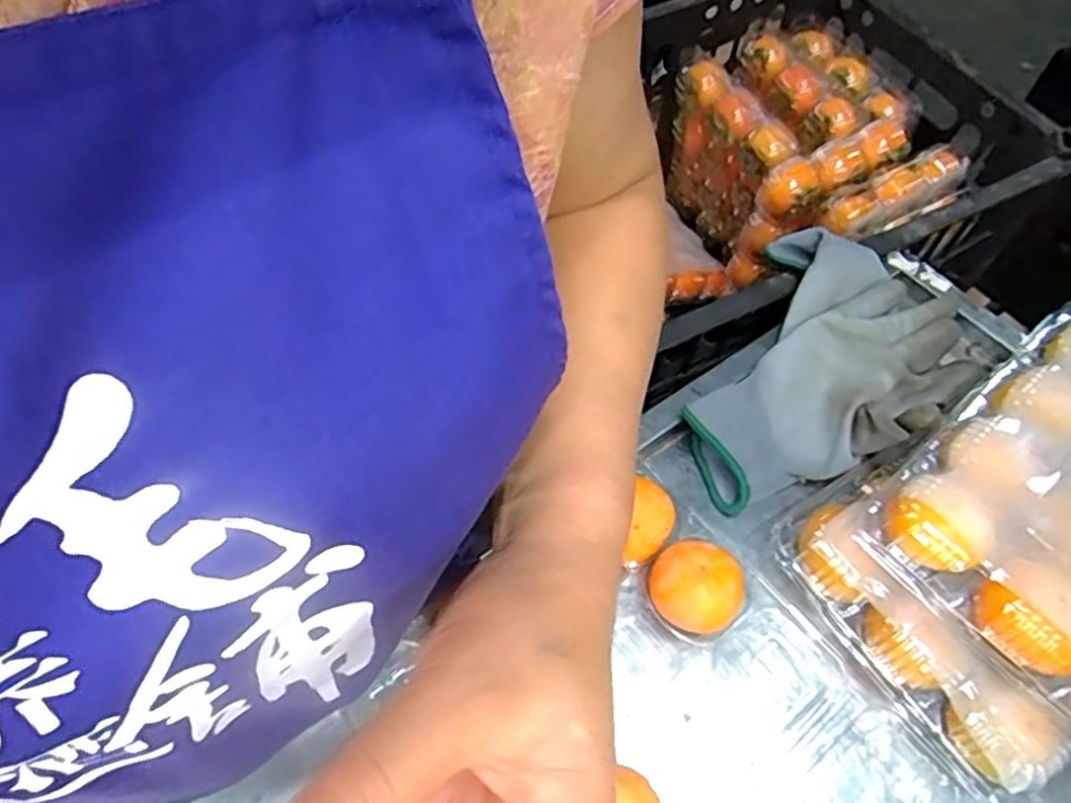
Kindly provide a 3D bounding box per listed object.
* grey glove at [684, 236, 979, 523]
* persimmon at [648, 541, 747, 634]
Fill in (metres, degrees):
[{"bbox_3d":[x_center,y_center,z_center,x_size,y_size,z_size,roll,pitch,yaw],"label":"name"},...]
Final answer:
[{"bbox_3d":[0.183,-0.022,0.463,0.214,0.060,0.147,-36,65,-21],"label":"grey glove"},{"bbox_3d":[0.088,0.105,0.388,0.048,0.041,0.046,0,58,0],"label":"persimmon"}]

